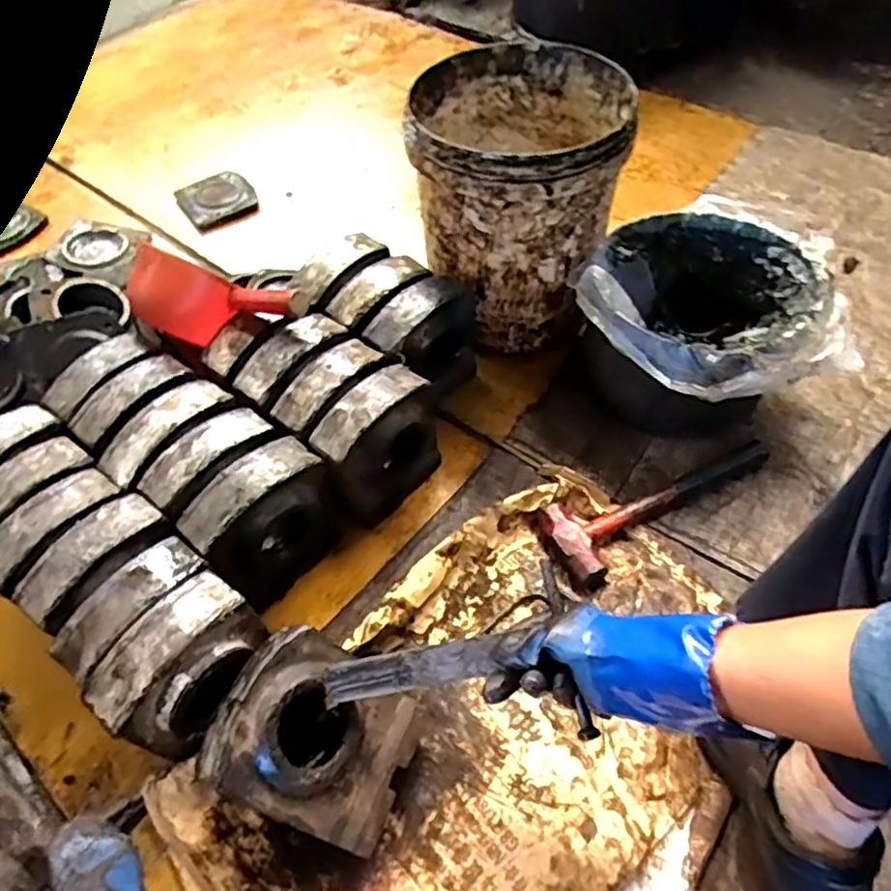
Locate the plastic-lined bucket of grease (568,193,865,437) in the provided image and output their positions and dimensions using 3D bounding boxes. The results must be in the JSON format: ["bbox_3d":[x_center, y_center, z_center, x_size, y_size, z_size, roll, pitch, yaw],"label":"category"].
[{"bbox_3d":[0.355,-0.156,0.885,0.301,0.202,0.329,-2,54,3],"label":"plastic-lined bucket of grease"}]

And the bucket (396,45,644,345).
[{"bbox_3d":[0.098,-0.352,0.961,0.273,0.330,0.281,-2,54,3],"label":"bucket"}]

